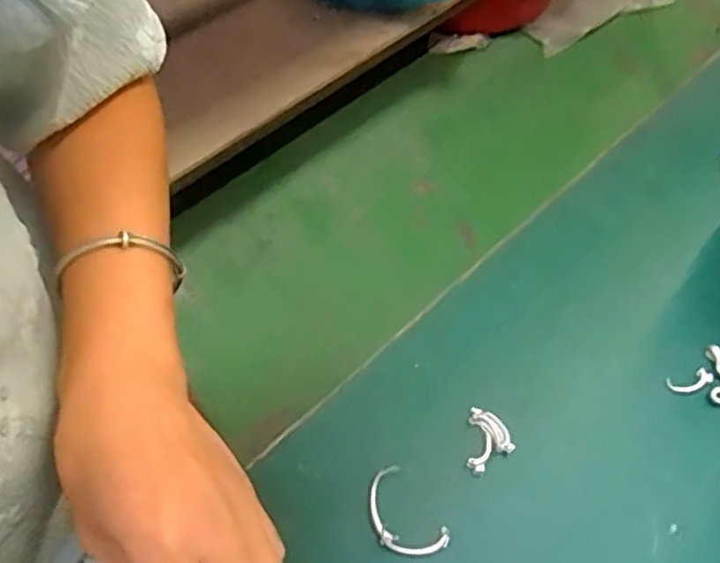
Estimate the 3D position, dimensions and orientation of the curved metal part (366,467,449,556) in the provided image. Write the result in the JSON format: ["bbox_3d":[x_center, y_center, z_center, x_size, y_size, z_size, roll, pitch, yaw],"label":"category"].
[{"bbox_3d":[0.018,0.104,0.301,0.025,0.008,0.041,-36,65,-21],"label":"curved metal part"}]

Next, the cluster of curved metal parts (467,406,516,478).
[{"bbox_3d":[0.056,0.074,0.320,0.025,0.006,0.025,-36,67,-19],"label":"cluster of curved metal parts"}]

